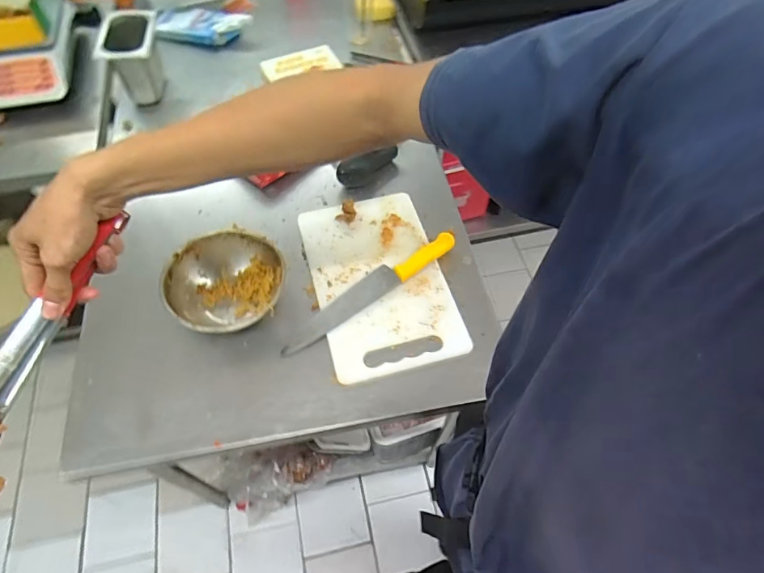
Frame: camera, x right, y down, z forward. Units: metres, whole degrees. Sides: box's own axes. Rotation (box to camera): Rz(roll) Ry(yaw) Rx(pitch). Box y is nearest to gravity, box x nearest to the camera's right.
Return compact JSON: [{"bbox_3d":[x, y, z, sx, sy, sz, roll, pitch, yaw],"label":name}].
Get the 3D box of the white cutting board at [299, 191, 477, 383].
[{"bbox_3d":[-0.007,-0.022,0.844,0.227,0.014,0.365,-13,59,-10],"label":"white cutting board"}]

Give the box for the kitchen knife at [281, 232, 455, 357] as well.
[{"bbox_3d":[-0.018,0.002,0.823,0.359,0.025,0.050,-32,64,-20],"label":"kitchen knife"}]

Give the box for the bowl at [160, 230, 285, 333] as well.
[{"bbox_3d":[-0.265,0.001,0.794,0.184,0.076,0.195,1,58,-1],"label":"bowl"}]

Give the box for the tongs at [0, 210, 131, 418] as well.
[{"bbox_3d":[-0.327,0.060,0.436,0.029,0.046,0.295,28,80,15],"label":"tongs"}]

